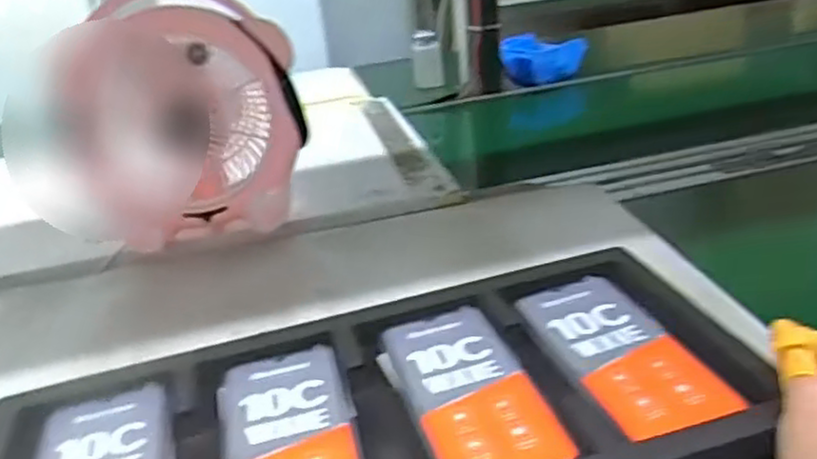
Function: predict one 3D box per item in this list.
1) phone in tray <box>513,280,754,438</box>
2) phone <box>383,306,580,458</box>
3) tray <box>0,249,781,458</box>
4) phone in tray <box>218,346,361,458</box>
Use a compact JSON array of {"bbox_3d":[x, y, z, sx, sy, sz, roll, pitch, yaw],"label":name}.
[{"bbox_3d":[0.141,0.080,0.487,0.074,0.009,0.166,-13,27,-14],"label":"phone in tray"},{"bbox_3d":[0.039,0.101,0.471,0.076,0.007,0.165,-12,27,-11],"label":"phone"},{"bbox_3d":[-0.022,0.127,0.450,0.458,0.044,0.227,-11,27,-11],"label":"tray"},{"bbox_3d":[-0.074,0.127,0.447,0.080,0.005,0.161,-11,27,-11],"label":"phone in tray"}]

